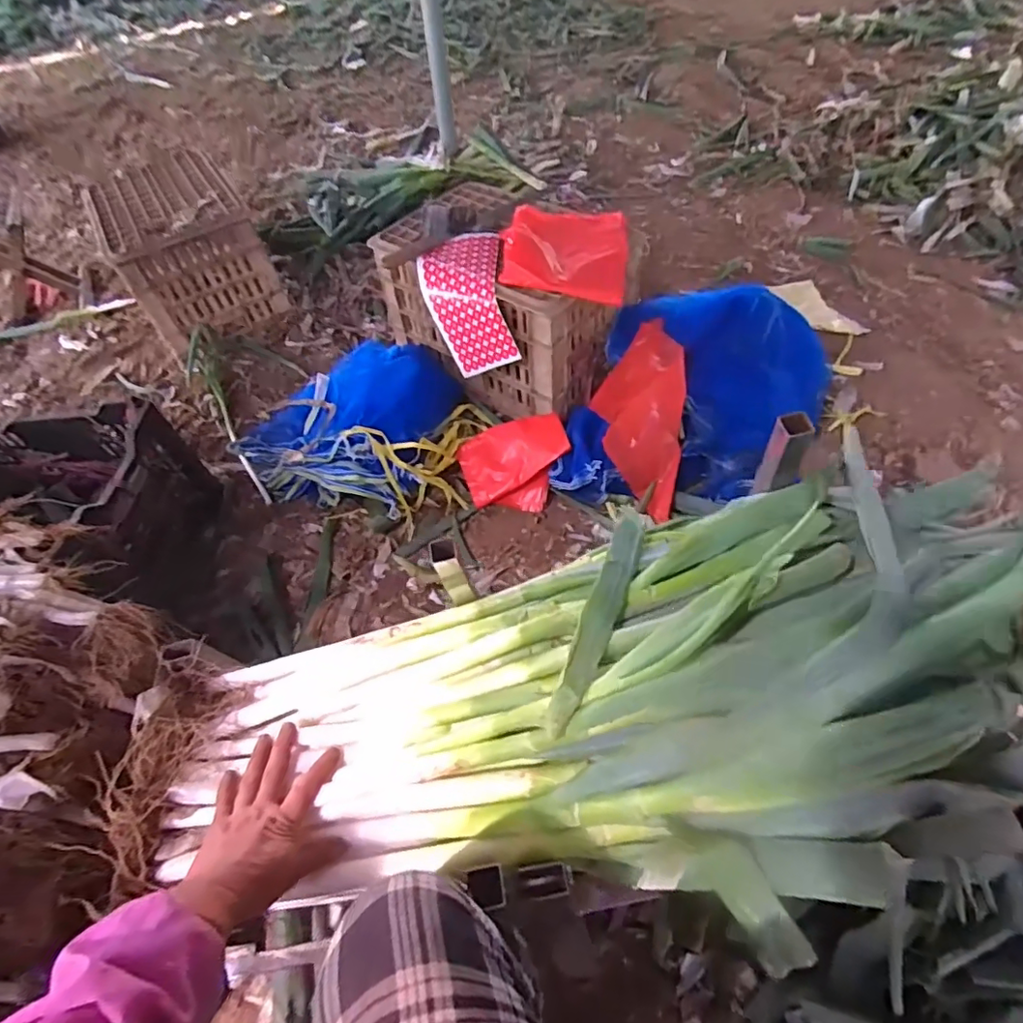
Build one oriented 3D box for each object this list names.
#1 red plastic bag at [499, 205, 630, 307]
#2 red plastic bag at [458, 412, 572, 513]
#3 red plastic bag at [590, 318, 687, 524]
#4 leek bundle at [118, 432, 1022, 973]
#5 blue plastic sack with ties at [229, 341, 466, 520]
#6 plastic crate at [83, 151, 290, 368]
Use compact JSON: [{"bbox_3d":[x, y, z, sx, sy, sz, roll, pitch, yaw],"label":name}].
[{"bbox_3d":[0.103,-0.501,1.044,0.234,0.053,0.284,1,54,6],"label":"red plastic bag"},{"bbox_3d":[0.006,-0.093,1.084,0.203,0.106,0.165,-13,55,-4],"label":"red plastic bag"},{"bbox_3d":[0.240,-0.185,1.039,0.171,0.062,0.391,2,76,7],"label":"red plastic bag"},{"bbox_3d":[0.020,0.183,0.514,0.765,0.197,0.310,-12,53,17],"label":"leek bundle"},{"bbox_3d":[-0.359,-0.216,1.193,0.470,0.125,0.402,12,57,13],"label":"blue plastic sack with ties"},{"bbox_3d":[-0.880,-0.712,1.485,0.336,0.258,0.483,-30,57,-16],"label":"plastic crate"}]

